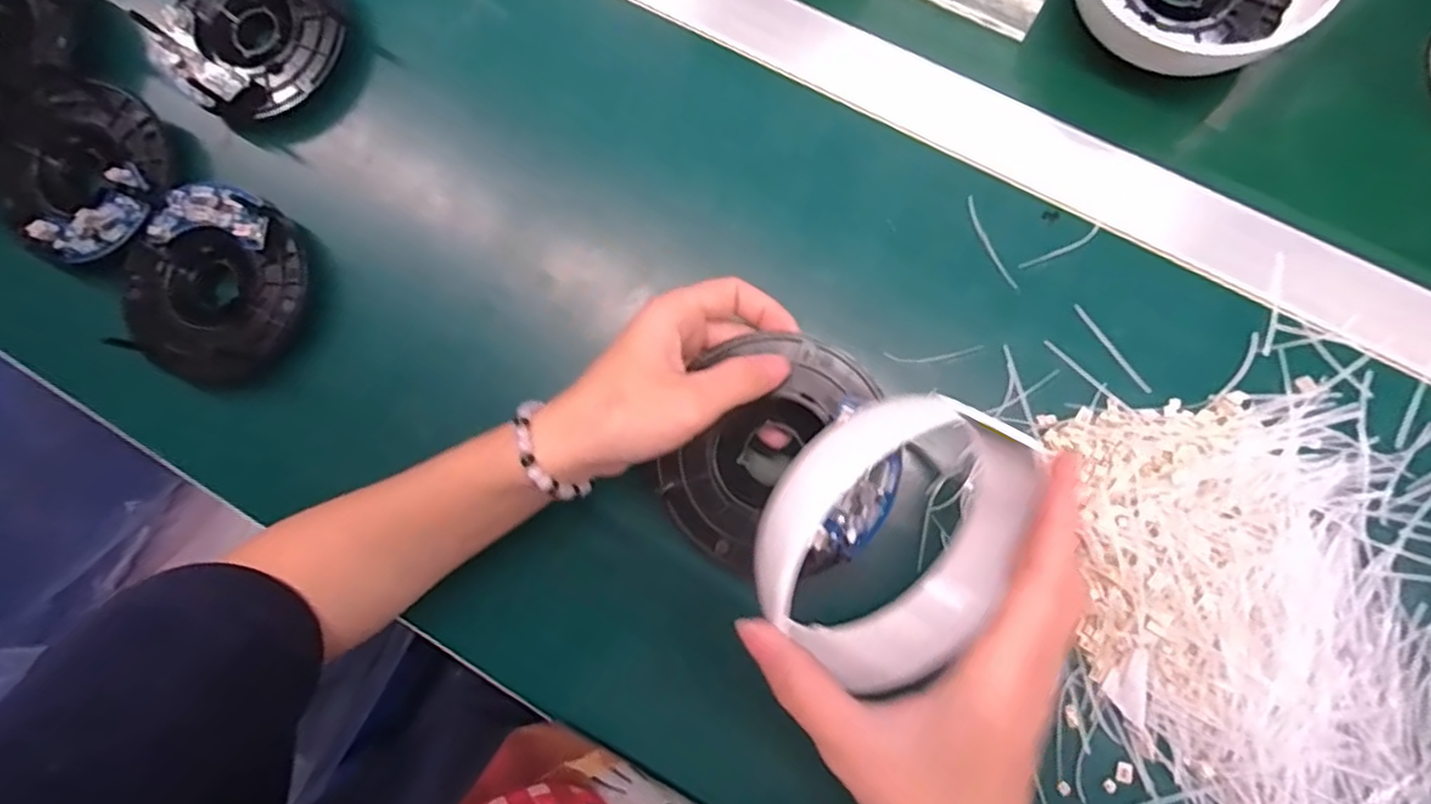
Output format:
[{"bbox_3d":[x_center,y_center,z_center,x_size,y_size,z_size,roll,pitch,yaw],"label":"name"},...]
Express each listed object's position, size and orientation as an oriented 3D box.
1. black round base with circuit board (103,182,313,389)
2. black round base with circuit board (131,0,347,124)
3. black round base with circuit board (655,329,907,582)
[{"bbox_3d":[-0.263,-0.062,0.345,0.093,0.022,0.095,-1,83,5],"label":"black round base with circuit board"},{"bbox_3d":[-0.253,-0.204,0.364,0.091,0.019,0.096,0,78,1],"label":"black round base with circuit board"},{"bbox_3d":[0.029,0.024,0.282,0.092,0.021,0.098,0,78,1],"label":"black round base with circuit board"}]

